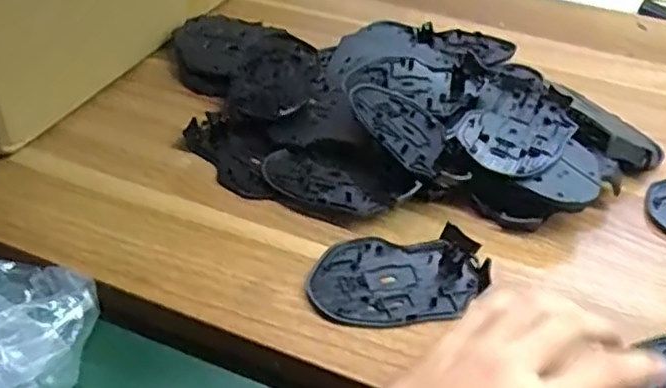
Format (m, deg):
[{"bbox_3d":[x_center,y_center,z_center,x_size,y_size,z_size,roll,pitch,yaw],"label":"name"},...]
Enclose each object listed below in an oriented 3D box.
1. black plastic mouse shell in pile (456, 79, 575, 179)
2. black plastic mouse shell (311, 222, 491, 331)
[{"bbox_3d":[0.140,-0.049,0.523,0.077,0.011,0.109,23,45,21],"label":"black plastic mouse shell in pile"},{"bbox_3d":[0.043,0.053,0.441,0.115,0.009,0.070,-5,41,-9],"label":"black plastic mouse shell"}]

